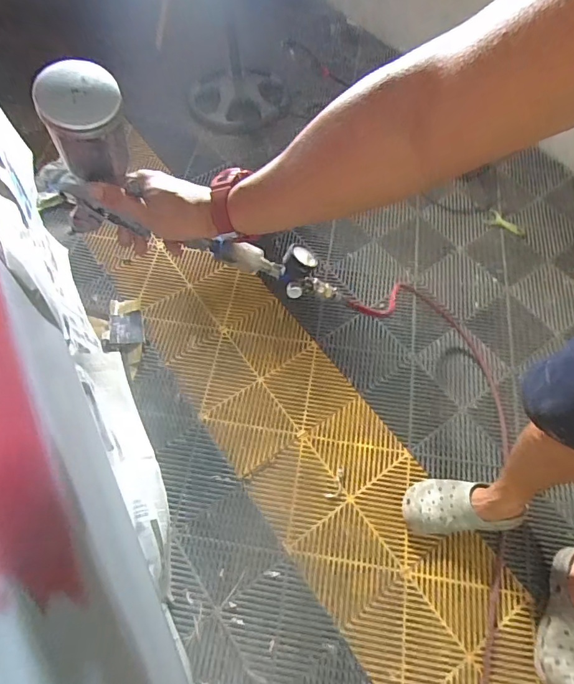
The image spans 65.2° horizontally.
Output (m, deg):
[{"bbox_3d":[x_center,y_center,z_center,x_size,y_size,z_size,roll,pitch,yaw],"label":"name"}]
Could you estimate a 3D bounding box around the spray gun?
[{"bbox_3d":[-0.123,-0.143,0.574,0.394,0.183,0.085,28,58,-27],"label":"spray gun"}]

